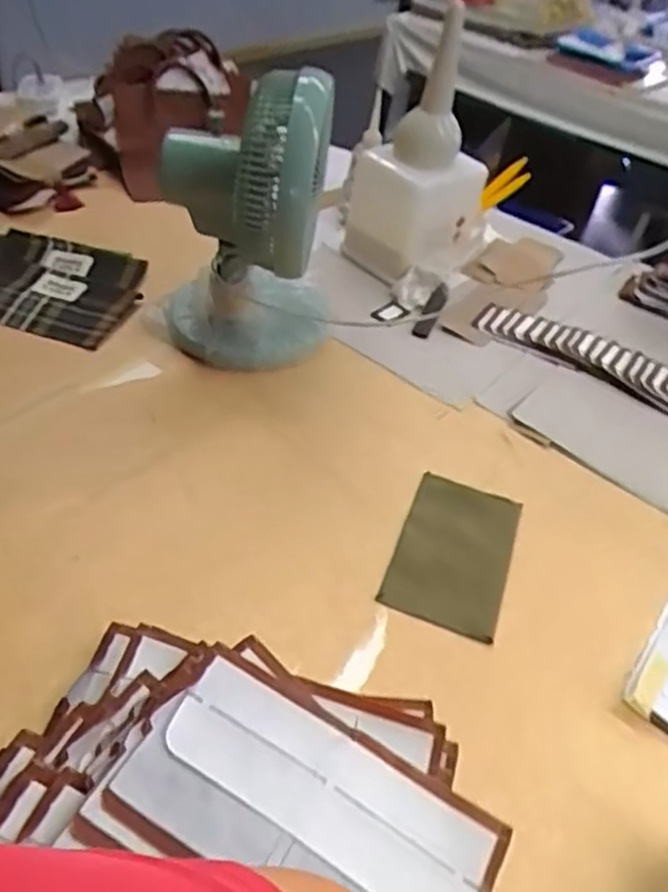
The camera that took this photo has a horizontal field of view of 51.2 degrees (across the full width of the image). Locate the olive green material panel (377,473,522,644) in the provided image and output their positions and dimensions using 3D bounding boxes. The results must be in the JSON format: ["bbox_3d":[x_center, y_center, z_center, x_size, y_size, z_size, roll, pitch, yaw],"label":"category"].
[{"bbox_3d":[0.116,0.098,0.672,0.104,0.008,0.174,18,44,10],"label":"olive green material panel"}]

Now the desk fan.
[{"bbox_3d":[-0.094,-0.245,0.769,0.193,0.291,0.181,3,44,-5],"label":"desk fan"}]

